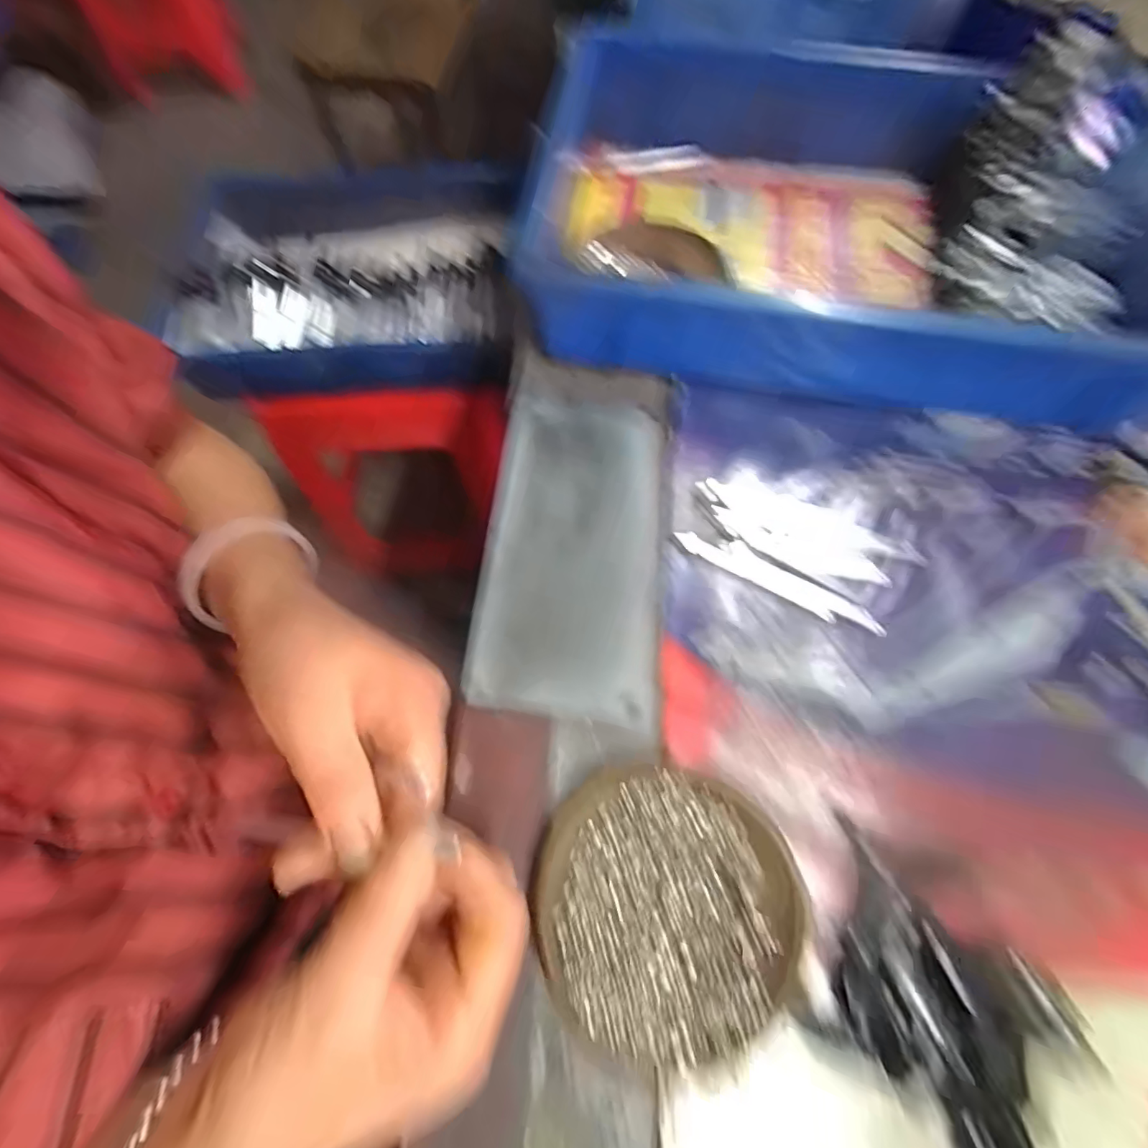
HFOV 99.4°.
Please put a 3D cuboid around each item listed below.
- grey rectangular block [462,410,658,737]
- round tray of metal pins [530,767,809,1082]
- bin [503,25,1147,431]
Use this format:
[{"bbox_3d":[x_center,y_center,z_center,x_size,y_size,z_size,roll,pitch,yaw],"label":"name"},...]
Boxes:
[{"bbox_3d":[0.001,-0.017,0.286,0.098,0.009,0.194,7,68,-2],"label":"grey rectangular block"},{"bbox_3d":[0.041,0.149,0.219,0.114,0.014,0.108,0,68,-1],"label":"round tray of metal pins"},{"bbox_3d":[0.205,-0.258,0.352,0.423,0.082,0.289,10,68,3],"label":"bin"}]

